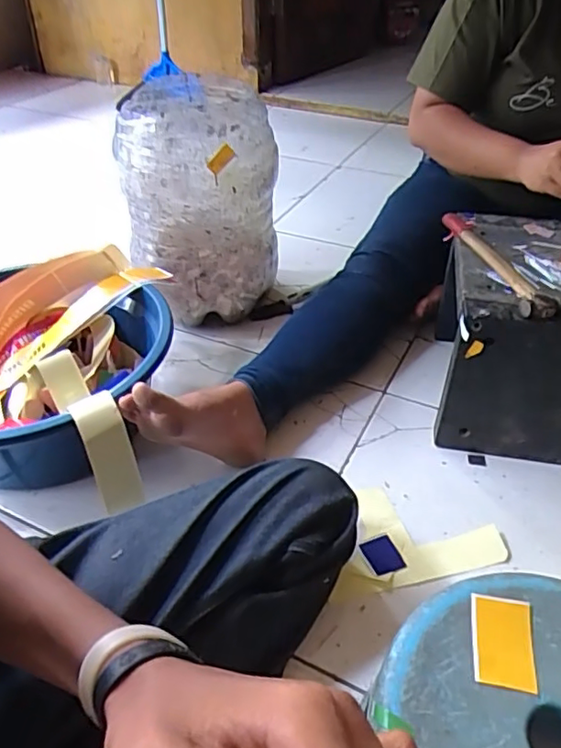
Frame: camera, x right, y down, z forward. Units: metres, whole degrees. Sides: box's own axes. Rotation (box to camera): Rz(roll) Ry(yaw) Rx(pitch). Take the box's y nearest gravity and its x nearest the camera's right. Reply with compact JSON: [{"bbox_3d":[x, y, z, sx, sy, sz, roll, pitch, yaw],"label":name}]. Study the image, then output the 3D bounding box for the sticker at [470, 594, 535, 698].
[{"bbox_3d":[0.155,0.186,0.410,0.041,0.004,0.061,11,48,4],"label":"sticker"}]

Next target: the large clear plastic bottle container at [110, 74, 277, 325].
[{"bbox_3d":[-0.126,-0.287,0.950,0.219,0.295,0.258,-5,40,-6],"label":"large clear plastic bottle container"}]

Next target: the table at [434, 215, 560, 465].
[{"bbox_3d":[0.357,-0.054,0.777,0.273,0.219,0.263,6,40,8],"label":"table"}]

